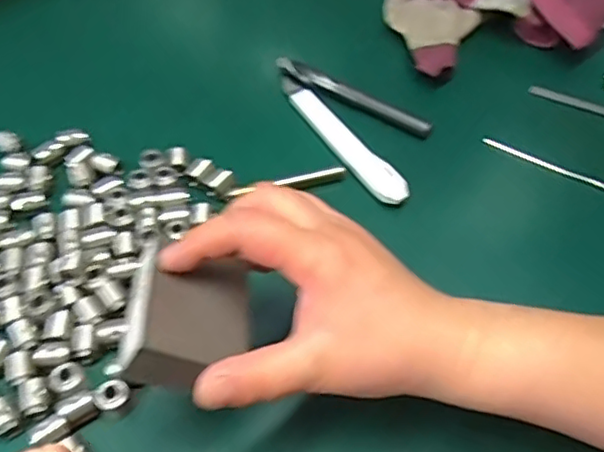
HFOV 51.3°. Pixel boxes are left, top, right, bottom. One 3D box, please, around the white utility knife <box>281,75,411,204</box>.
[{"bbox_3d":[0.025,-0.068,0.452,0.022,0.007,0.148,-28,60,-20],"label":"white utility knife"}]

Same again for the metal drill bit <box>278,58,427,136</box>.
[{"bbox_3d":[0.038,-0.100,0.472,0.130,0.006,0.011,29,59,18],"label":"metal drill bit"}]

